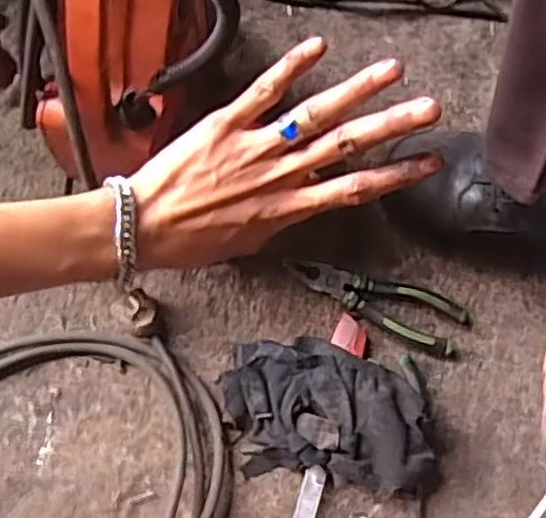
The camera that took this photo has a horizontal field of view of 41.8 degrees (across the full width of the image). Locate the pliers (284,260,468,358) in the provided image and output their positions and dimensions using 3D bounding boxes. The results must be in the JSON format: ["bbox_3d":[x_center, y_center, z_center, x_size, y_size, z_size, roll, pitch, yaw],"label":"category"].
[{"bbox_3d":[0.098,0.036,0.678,0.169,0.017,0.052,26,79,4],"label":"pliers"}]

